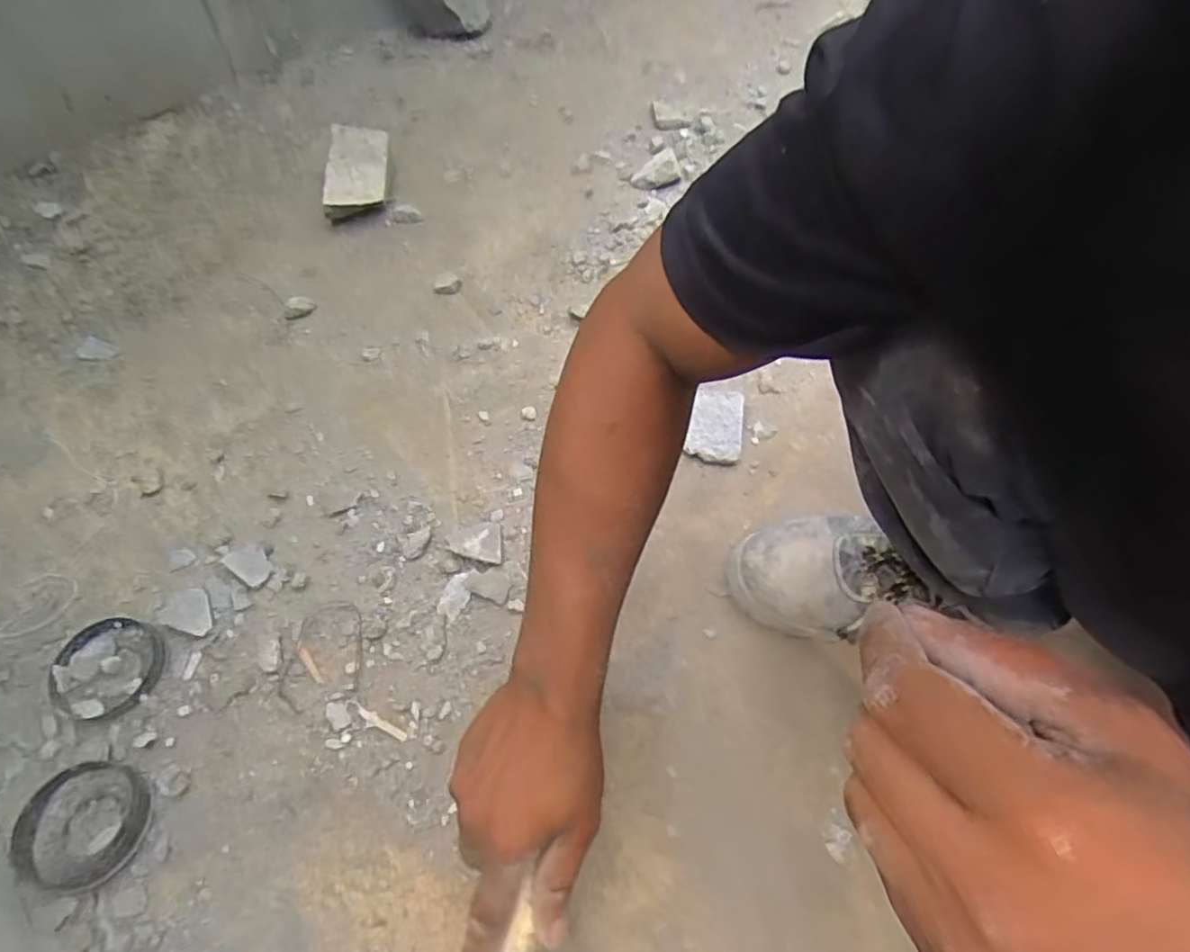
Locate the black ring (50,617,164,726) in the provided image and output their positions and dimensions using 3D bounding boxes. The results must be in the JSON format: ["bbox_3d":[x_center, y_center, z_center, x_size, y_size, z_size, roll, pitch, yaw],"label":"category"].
[{"bbox_3d":[-0.410,0.161,0.537,0.086,0.010,0.085,-1,58,1],"label":"black ring"}]

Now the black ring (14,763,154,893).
[{"bbox_3d":[-0.378,0.255,0.472,0.084,0.023,0.080,-1,58,1],"label":"black ring"}]

